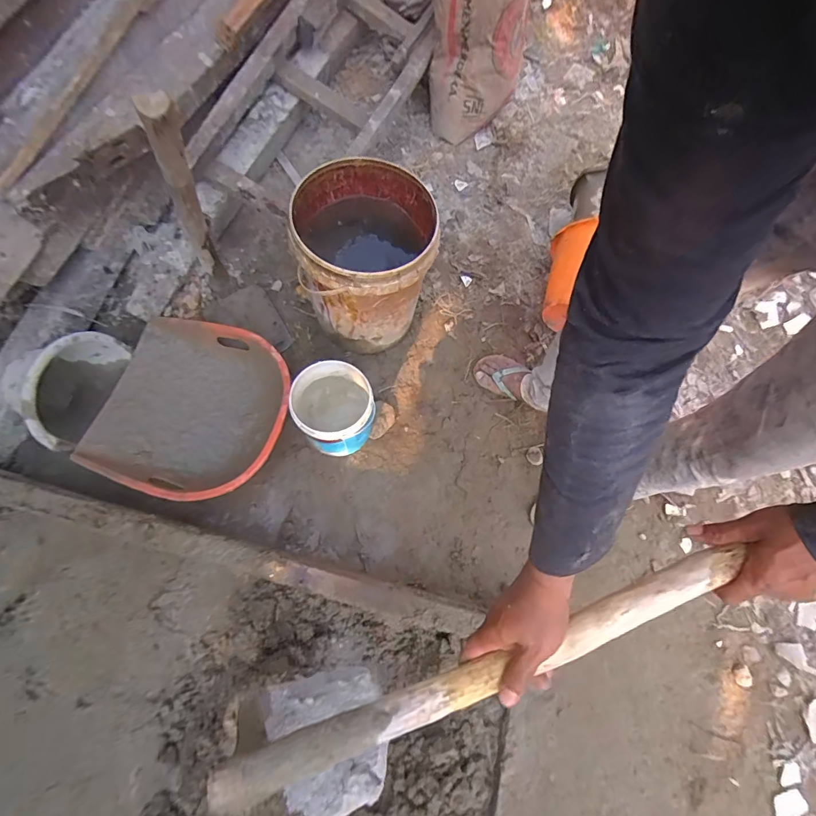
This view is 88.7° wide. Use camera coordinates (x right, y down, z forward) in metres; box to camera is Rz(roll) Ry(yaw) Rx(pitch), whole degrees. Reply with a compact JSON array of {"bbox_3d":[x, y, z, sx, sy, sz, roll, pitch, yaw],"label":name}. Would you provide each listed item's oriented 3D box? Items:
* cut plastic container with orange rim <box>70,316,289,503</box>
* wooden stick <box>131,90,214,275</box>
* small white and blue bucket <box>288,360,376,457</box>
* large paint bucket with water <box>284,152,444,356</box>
[{"bbox_3d":[-0.490,0.007,0.993,0.407,0.121,0.398,18,72,4],"label":"cut plastic container with orange rim"},{"bbox_3d":[-0.367,-0.337,0.702,0.039,0.526,0.031,-46,104,-14],"label":"wooden stick"},{"bbox_3d":[-0.169,0.007,0.979,0.167,0.169,0.173,1,72,-4],"label":"small white and blue bucket"},{"bbox_3d":[-0.092,-0.343,0.999,0.289,0.325,0.313,1,72,-4],"label":"large paint bucket with water"}]

